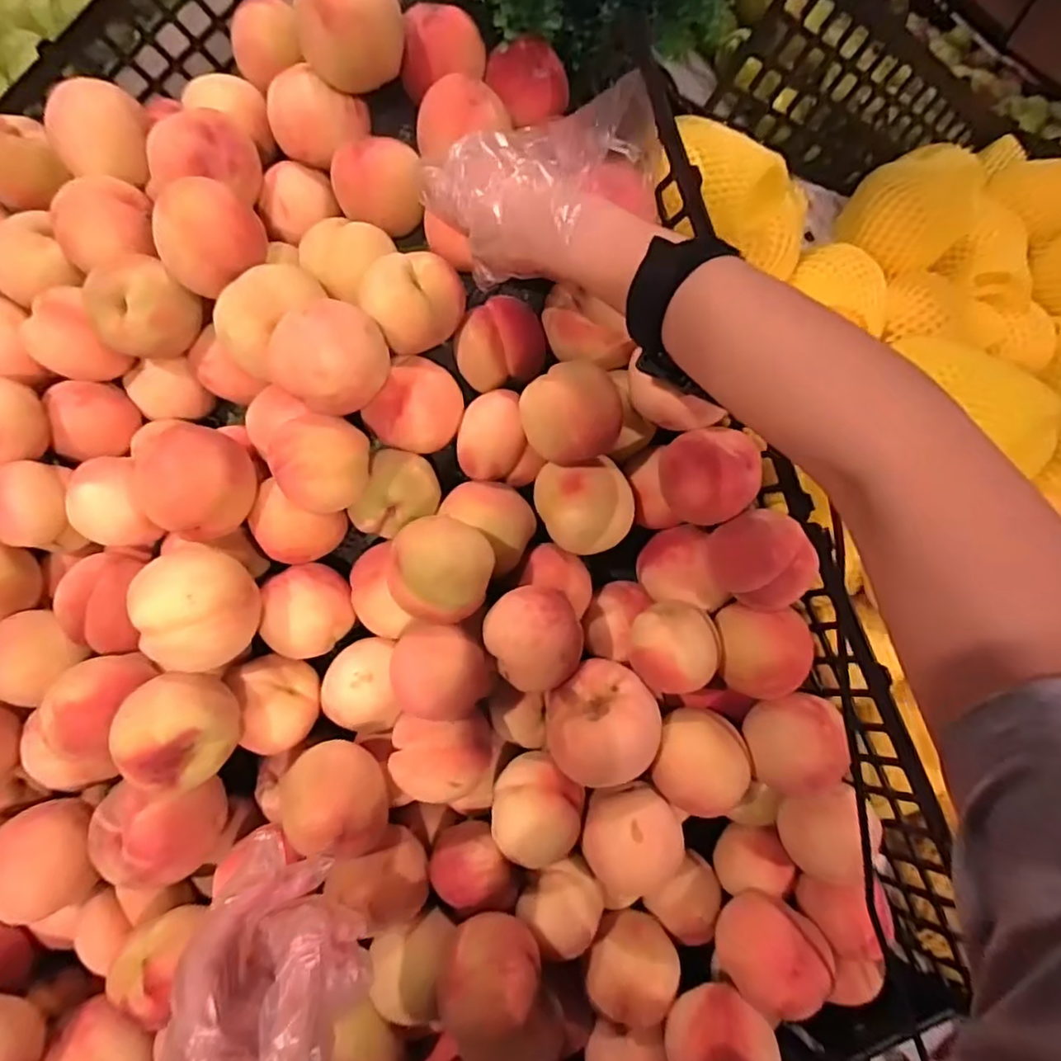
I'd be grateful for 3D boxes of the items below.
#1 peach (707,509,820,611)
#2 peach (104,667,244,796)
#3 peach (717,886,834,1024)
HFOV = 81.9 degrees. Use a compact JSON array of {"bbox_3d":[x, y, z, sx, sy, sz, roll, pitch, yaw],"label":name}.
[{"bbox_3d":[0.154,0.020,0.416,0.055,0.067,0.066,-8,67,-6],"label":"peach"},{"bbox_3d":[-0.220,0.124,0.380,0.055,0.061,0.067,7,67,1],"label":"peach"},{"bbox_3d":[0.172,0.305,0.445,0.071,0.065,0.067,1,67,-2],"label":"peach"}]

